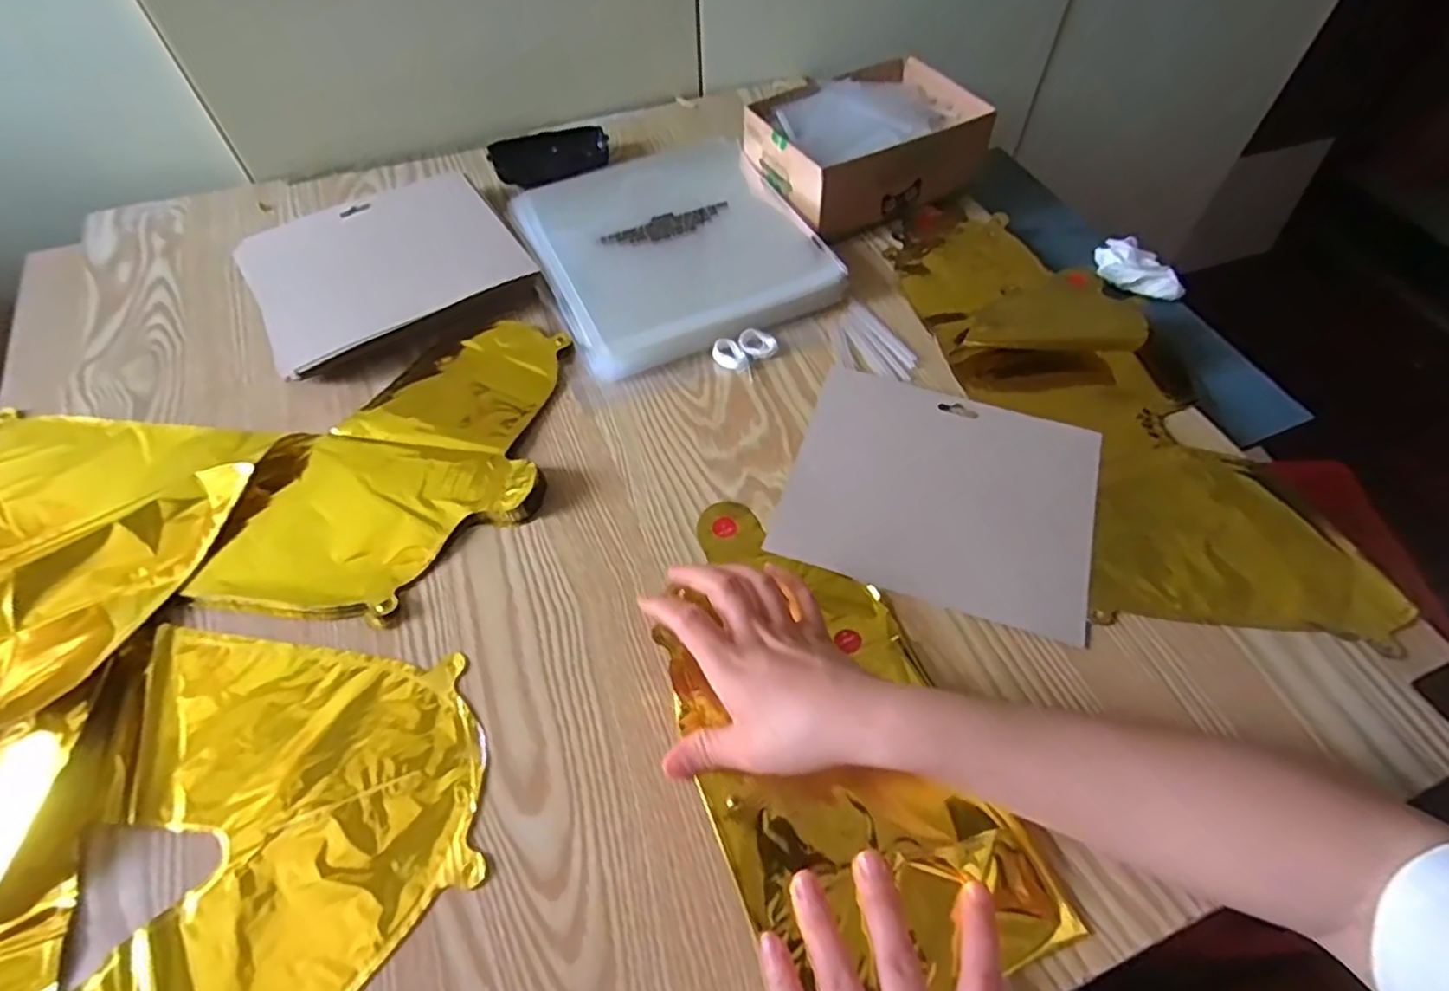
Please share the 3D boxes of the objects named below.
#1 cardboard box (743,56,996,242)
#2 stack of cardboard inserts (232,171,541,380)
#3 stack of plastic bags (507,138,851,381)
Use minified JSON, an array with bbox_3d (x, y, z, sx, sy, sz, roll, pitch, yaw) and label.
[{"bbox_3d":[0.126,-0.314,0.612,0.193,0.069,0.142,-23,59,-15],"label":"cardboard box"},{"bbox_3d":[-0.278,-0.191,0.550,0.198,0.030,0.145,-34,62,-20],"label":"stack of cardboard inserts"},{"bbox_3d":[-0.047,-0.209,0.573,0.210,0.029,0.227,-23,59,-14],"label":"stack of plastic bags"}]

